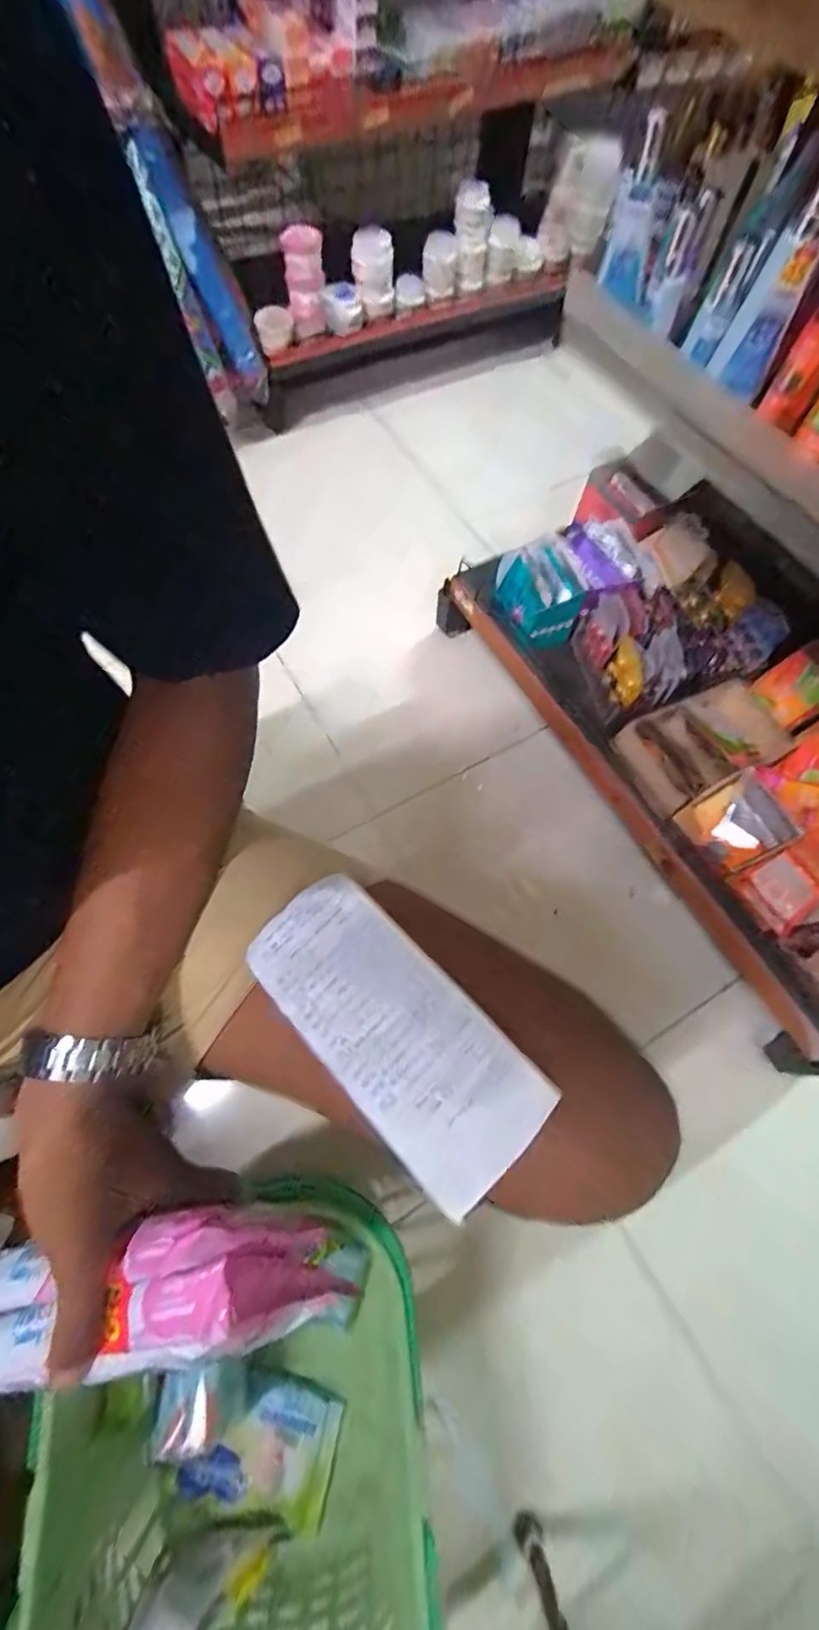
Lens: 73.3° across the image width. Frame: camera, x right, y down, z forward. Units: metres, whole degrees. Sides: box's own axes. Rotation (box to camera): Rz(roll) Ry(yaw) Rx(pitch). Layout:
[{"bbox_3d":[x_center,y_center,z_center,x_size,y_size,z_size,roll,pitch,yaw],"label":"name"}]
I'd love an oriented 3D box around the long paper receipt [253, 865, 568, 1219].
[{"bbox_3d":[-0.012,0.105,0.281,0.072,0.033,0.165,-41,75,-16],"label":"long paper receipt"}]

